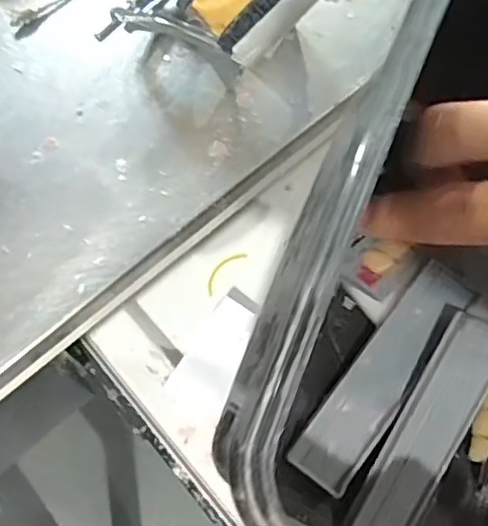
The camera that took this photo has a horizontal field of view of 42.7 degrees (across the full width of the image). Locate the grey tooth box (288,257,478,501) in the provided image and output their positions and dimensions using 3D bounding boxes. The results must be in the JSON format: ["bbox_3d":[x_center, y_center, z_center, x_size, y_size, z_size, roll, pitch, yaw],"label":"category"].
[{"bbox_3d":[0.047,0.037,0.208,0.020,0.016,0.080,35,73,15],"label":"grey tooth box"}]

